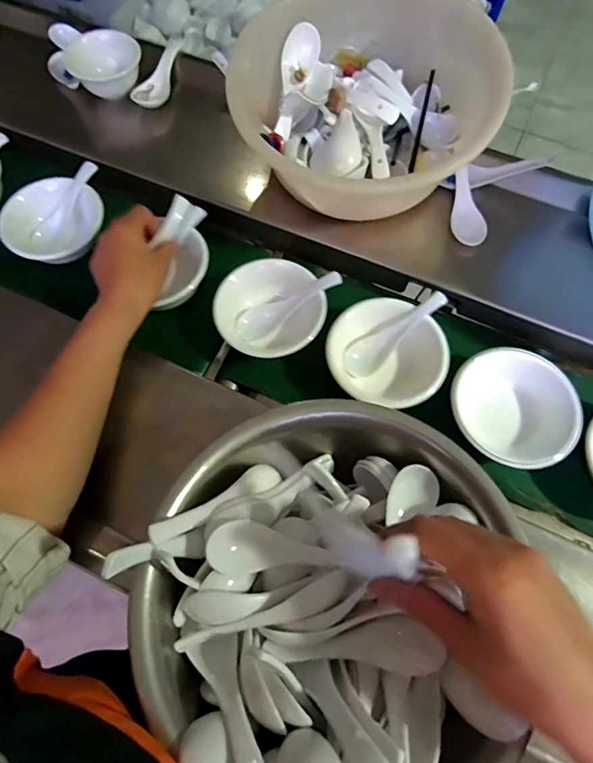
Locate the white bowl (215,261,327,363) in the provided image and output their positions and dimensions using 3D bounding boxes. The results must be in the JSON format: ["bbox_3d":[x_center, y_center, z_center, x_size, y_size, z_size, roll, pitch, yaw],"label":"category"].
[{"bbox_3d":[-0.030,-0.075,0.489,0.120,0.058,0.104,19,72,5],"label":"white bowl"}]

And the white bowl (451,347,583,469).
[{"bbox_3d":[0.205,0.025,0.446,0.113,0.039,0.109,0,71,-1],"label":"white bowl"}]

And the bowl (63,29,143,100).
[{"bbox_3d":[-0.239,-0.401,0.582,0.082,0.038,0.082,0,71,-1],"label":"bowl"}]

